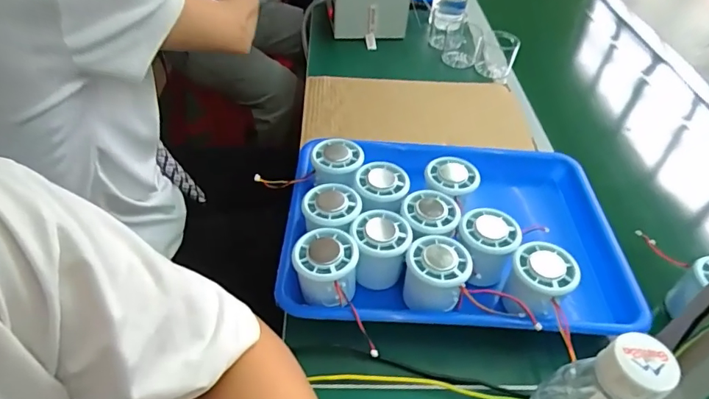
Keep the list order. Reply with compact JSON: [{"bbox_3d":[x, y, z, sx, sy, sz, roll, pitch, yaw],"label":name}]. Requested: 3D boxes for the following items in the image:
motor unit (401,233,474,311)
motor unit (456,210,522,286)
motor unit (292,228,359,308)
[{"bbox_3d":[0.073,0.067,0.439,0.056,0.053,0.052,17,45,11],"label":"motor unit"},{"bbox_3d":[0.127,0.042,0.457,0.055,0.040,0.065,-7,46,-14],"label":"motor unit"},{"bbox_3d":[-0.027,0.062,0.434,0.054,0.047,0.056,3,44,-4],"label":"motor unit"}]

